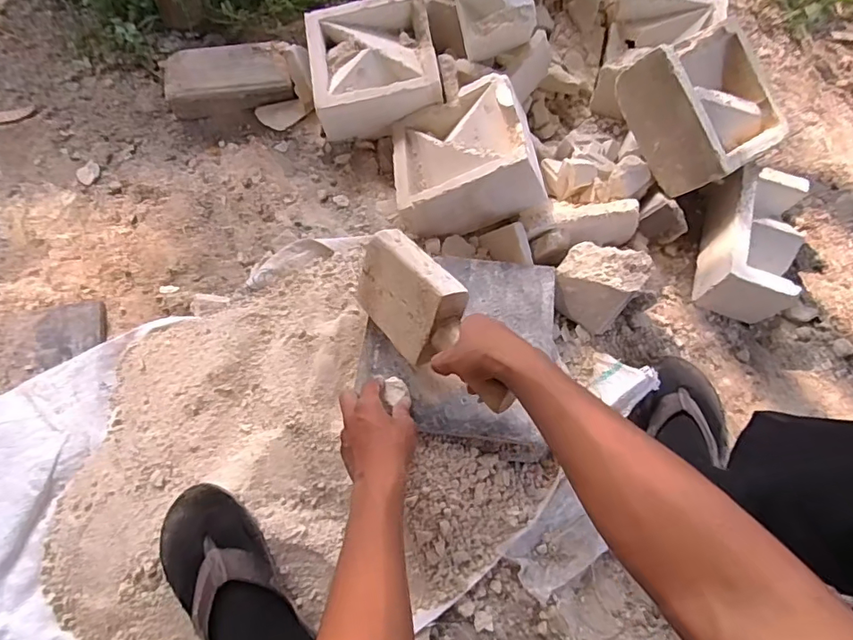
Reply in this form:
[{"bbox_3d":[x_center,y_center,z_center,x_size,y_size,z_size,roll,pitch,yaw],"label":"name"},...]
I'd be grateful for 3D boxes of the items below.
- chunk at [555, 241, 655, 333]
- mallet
[{"bbox_3d":[0.238,-0.055,0.723,0.103,0.066,0.104,34,72,12],"label":"chunk"},{"bbox_3d":[0.007,0.002,0.595,0.087,0.092,0.252,-35,72,-15],"label":"mallet"}]

